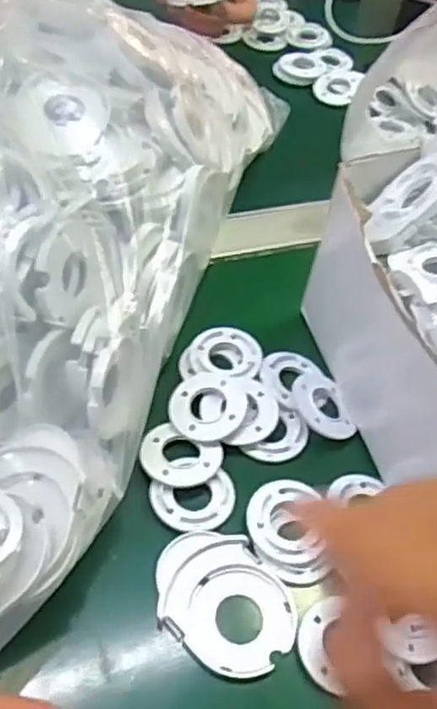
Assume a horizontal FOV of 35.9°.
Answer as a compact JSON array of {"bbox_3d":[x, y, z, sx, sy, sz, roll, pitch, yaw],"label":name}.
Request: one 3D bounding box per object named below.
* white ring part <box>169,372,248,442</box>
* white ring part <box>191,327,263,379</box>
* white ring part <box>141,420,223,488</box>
[{"bbox_3d":[-0.006,0.027,0.384,0.043,0.009,0.044,1,51,-5],"label":"white ring part"},{"bbox_3d":[0.005,-0.001,0.410,0.042,0.007,0.037,17,52,8],"label":"white ring part"},{"bbox_3d":[-0.022,0.056,0.368,0.044,0.005,0.035,20,52,10],"label":"white ring part"}]

